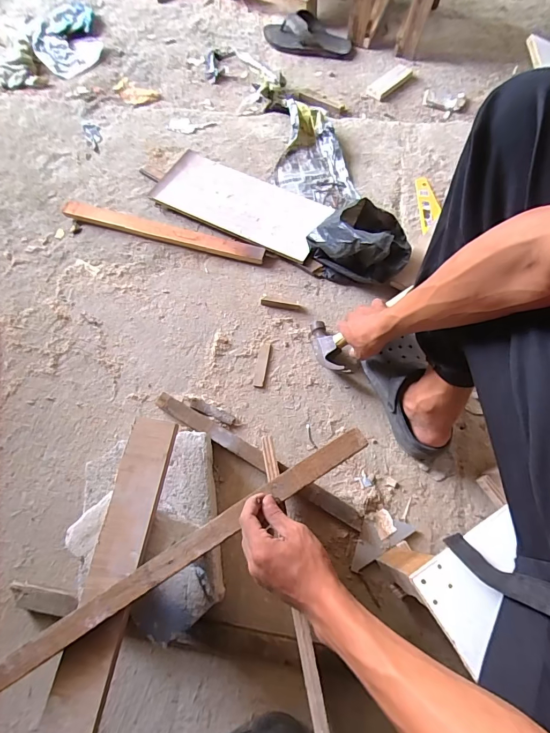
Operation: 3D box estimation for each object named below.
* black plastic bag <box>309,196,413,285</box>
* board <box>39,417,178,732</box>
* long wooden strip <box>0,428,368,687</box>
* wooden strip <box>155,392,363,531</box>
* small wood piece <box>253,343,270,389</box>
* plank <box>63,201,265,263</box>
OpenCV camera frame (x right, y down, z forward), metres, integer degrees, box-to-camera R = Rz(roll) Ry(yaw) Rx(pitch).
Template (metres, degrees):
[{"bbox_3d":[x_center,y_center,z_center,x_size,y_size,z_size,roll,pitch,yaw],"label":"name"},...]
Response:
[{"bbox_3d":[0.175,-0.256,0.760,0.193,0.140,0.129,21,71,8],"label":"black plastic bag"},{"bbox_3d":[-0.199,0.240,0.471,0.064,0.019,0.350,8,70,4],"label":"board"},{"bbox_3d":[-0.138,0.241,0.446,0.587,0.009,0.029,-31,72,-9],"label":"long wooden strip"},{"bbox_3d":[-0.035,0.161,0.662,0.413,0.024,0.032,29,72,11],"label":"wooden strip"},{"bbox_3d":[-0.026,-0.004,0.736,0.020,0.004,0.094,9,70,4],"label":"small wood piece"},{"bbox_3d":[-0.254,-0.306,0.843,0.472,0.025,0.046,15,70,6],"label":"plank"}]

